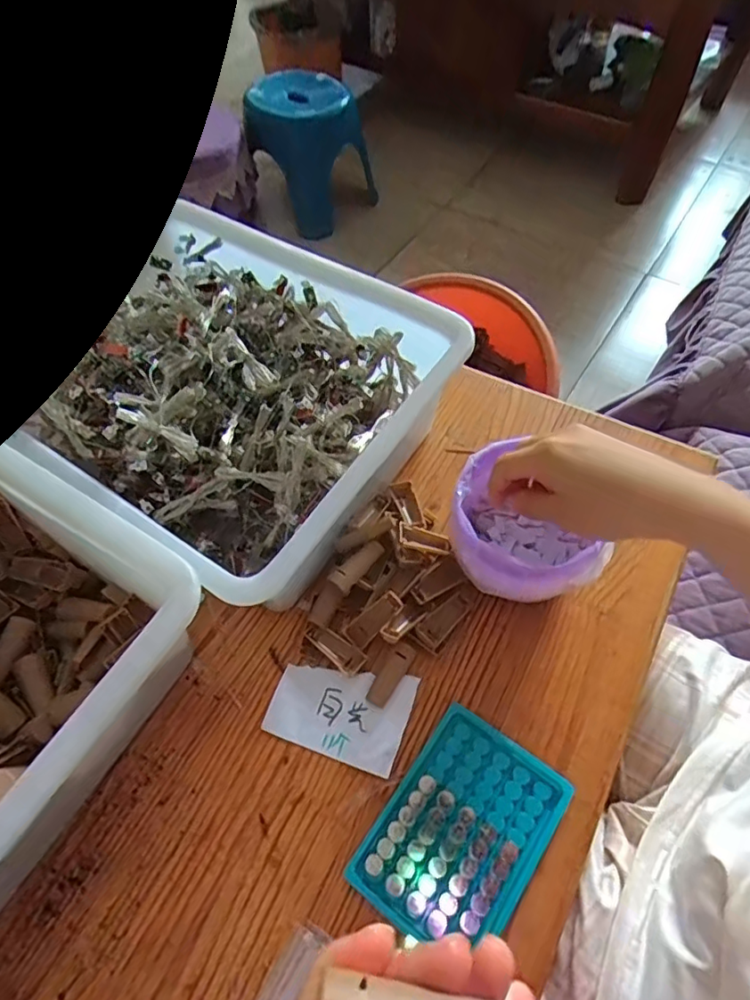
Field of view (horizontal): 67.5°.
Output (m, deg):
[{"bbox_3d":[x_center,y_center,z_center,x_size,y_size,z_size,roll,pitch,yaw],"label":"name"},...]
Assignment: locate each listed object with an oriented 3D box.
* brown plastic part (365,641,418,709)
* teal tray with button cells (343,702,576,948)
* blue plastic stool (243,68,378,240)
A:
[{"bbox_3d":[0.012,0.130,0.418,0.017,0.008,0.049,29,63,19],"label":"brown plastic part"},{"bbox_3d":[0.057,0.217,0.370,0.095,0.008,0.131,31,64,20],"label":"teal tray with button cells"},{"bbox_3d":[-0.161,-0.906,1.477,0.243,0.300,0.237,36,66,22],"label":"blue plastic stool"}]

